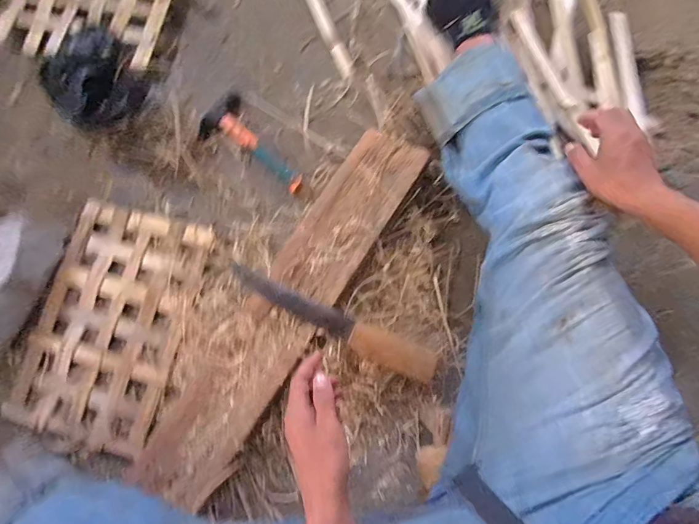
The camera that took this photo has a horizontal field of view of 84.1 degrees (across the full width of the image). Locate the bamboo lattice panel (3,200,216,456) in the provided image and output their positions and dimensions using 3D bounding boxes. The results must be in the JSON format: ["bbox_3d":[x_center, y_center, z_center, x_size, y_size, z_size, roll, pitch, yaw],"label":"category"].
[{"bbox_3d":[-0.369,0.092,0.604,0.222,0.021,0.354,15,80,2],"label":"bamboo lattice panel"}]

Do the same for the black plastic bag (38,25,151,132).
[{"bbox_3d":[-0.408,-0.286,0.634,0.121,0.094,0.130,-23,81,-5],"label":"black plastic bag"}]

